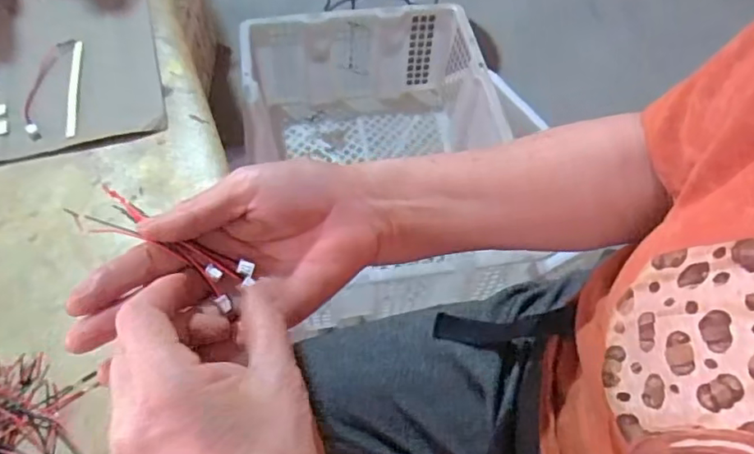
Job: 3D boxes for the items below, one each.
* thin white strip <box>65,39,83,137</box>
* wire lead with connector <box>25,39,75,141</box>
[{"bbox_3d":[-0.223,-0.105,0.413,0.007,0.004,0.099,-9,57,-10],"label":"thin white strip"},{"bbox_3d":[-0.242,-0.105,0.410,0.016,0.007,0.103,-2,56,-5],"label":"wire lead with connector"}]

